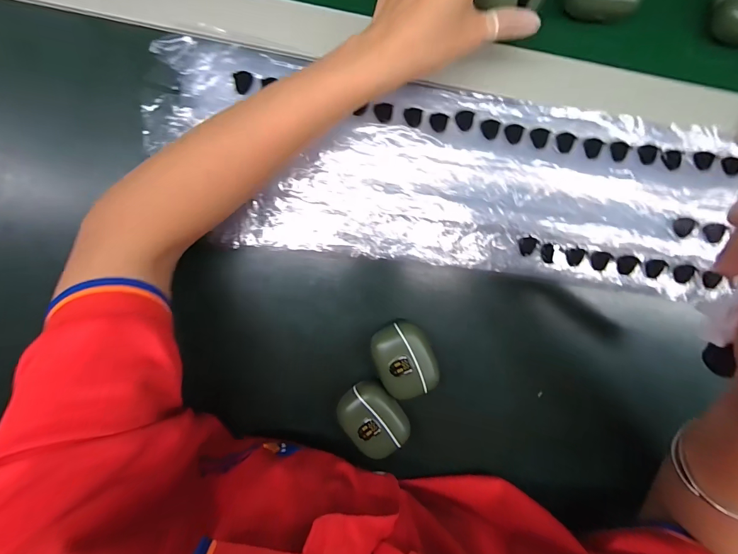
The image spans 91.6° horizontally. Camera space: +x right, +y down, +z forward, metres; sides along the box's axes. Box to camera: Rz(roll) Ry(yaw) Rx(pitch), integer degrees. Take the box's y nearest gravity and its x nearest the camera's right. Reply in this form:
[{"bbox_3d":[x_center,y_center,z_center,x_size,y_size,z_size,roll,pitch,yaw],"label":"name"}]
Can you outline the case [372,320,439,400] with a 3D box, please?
[{"bbox_3d":[0.029,0.065,0.291,0.046,0.030,0.059,-20,94,0],"label":"case"}]

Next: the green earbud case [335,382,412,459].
[{"bbox_3d":[0.004,0.114,0.292,0.057,0.028,0.042,44,91,-4],"label":"green earbud case"}]

